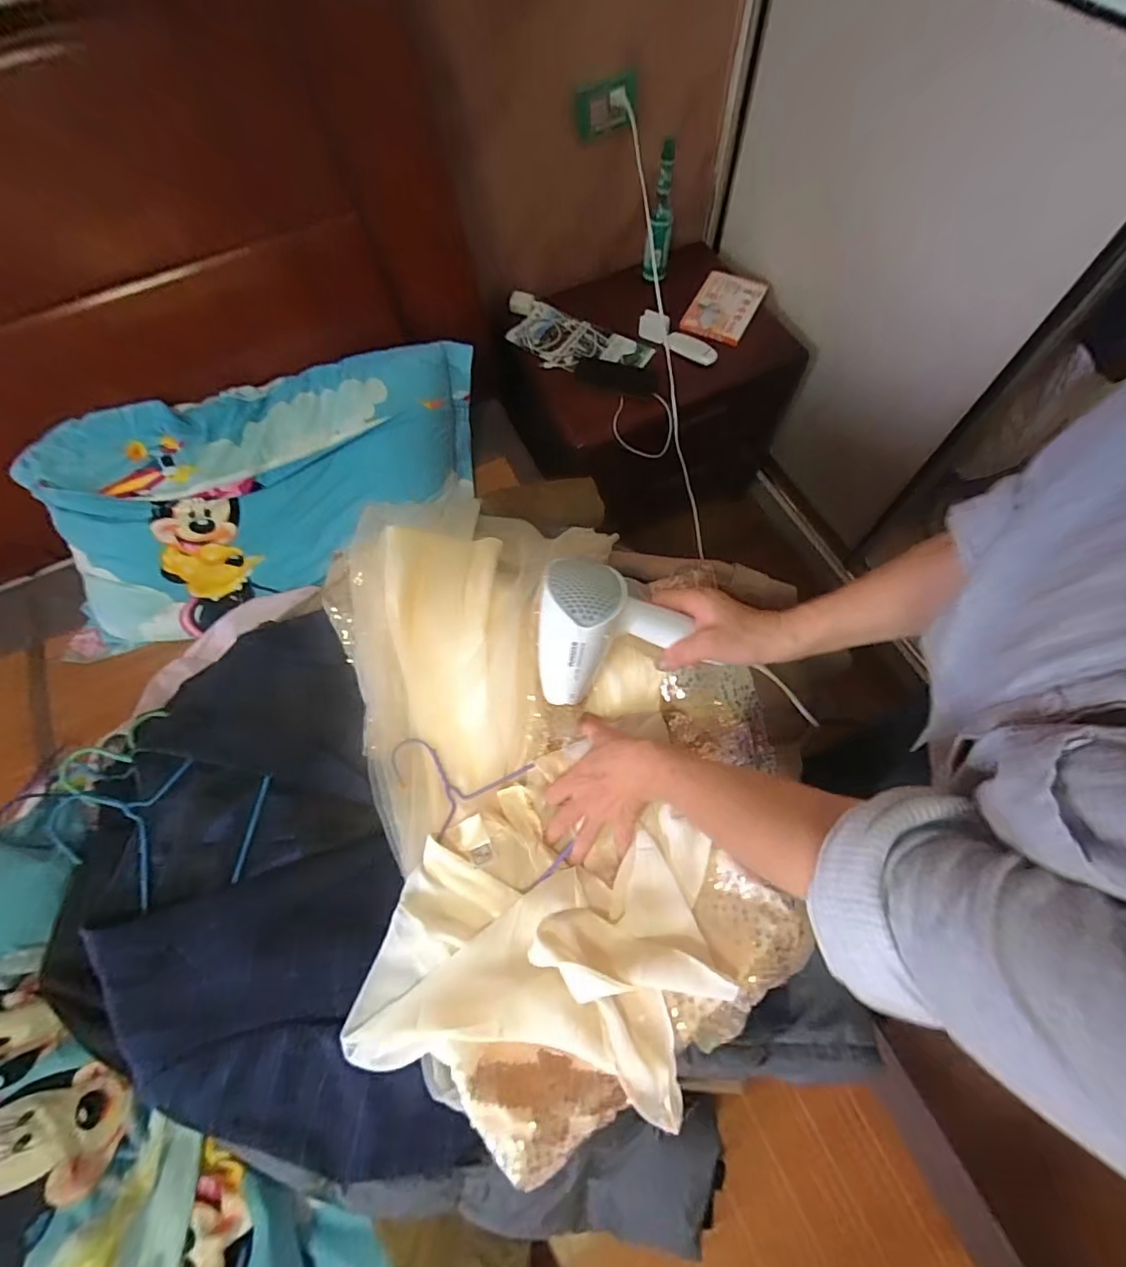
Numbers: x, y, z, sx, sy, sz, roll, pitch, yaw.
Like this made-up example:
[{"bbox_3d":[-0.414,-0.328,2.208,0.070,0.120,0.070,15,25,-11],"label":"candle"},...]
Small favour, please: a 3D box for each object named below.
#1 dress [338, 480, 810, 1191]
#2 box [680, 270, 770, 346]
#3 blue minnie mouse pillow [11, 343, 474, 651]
[{"bbox_3d":[-0.015,0.111,0.519,0.419,0.099,0.604,-11,66,-2],"label":"dress"},{"bbox_3d":[0.337,-0.680,1.071,0.124,0.016,0.175,28,78,12],"label":"box"},{"bbox_3d":[-0.473,-0.237,0.833,0.736,0.125,0.332,-22,95,-6],"label":"blue minnie mouse pillow"}]

